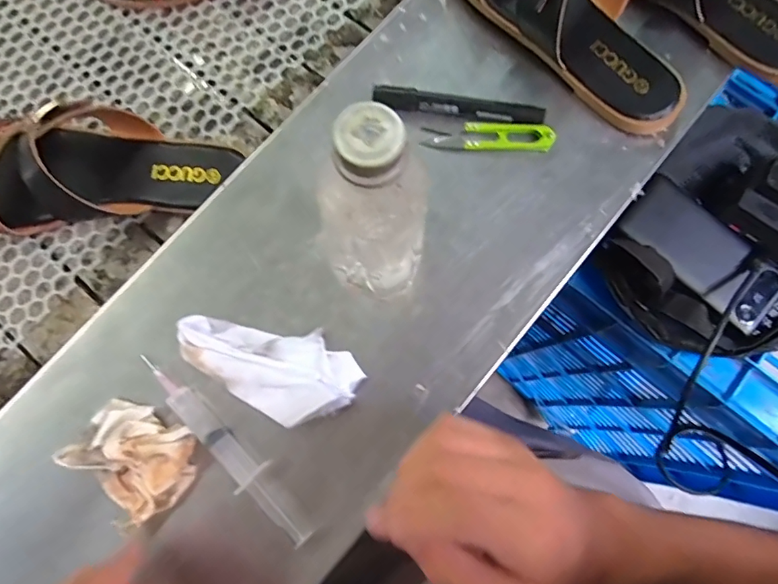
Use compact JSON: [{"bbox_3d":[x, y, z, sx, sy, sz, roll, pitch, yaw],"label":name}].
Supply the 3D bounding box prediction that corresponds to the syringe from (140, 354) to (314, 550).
[{"bbox_3d":[-0.110,0.105,0.332,0.024,0.014,0.158,-40,83,-7],"label":"syringe"}]

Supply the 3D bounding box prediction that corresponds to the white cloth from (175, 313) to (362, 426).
[{"bbox_3d":[-0.084,0.048,0.343,0.126,0.014,0.062,29,81,4],"label":"white cloth"}]

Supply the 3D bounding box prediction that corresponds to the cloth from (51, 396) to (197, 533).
[{"bbox_3d":[-0.167,0.107,0.322,0.076,0.025,0.065,44,82,6],"label":"cloth"}]

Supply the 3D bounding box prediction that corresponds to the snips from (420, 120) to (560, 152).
[{"bbox_3d":[0.077,-0.122,0.381,0.098,0.011,0.024,1,80,-1],"label":"snips"}]

